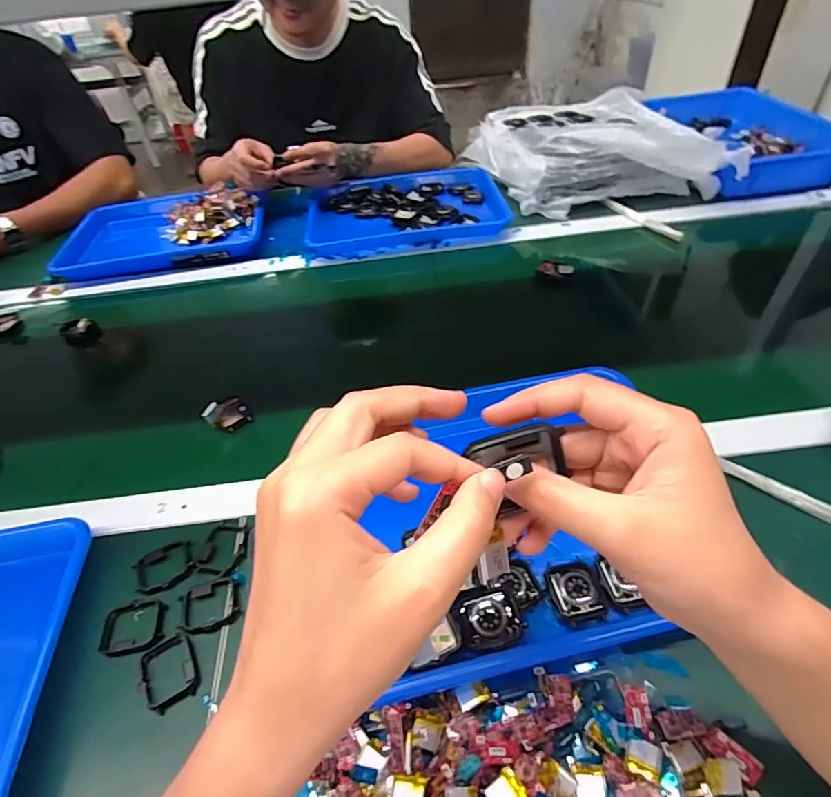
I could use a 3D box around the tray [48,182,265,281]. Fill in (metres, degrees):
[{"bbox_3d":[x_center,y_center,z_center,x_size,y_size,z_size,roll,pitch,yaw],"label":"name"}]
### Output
[{"bbox_3d":[-0.430,-0.291,0.852,0.339,0.064,0.235,-8,46,-2],"label":"tray"}]

